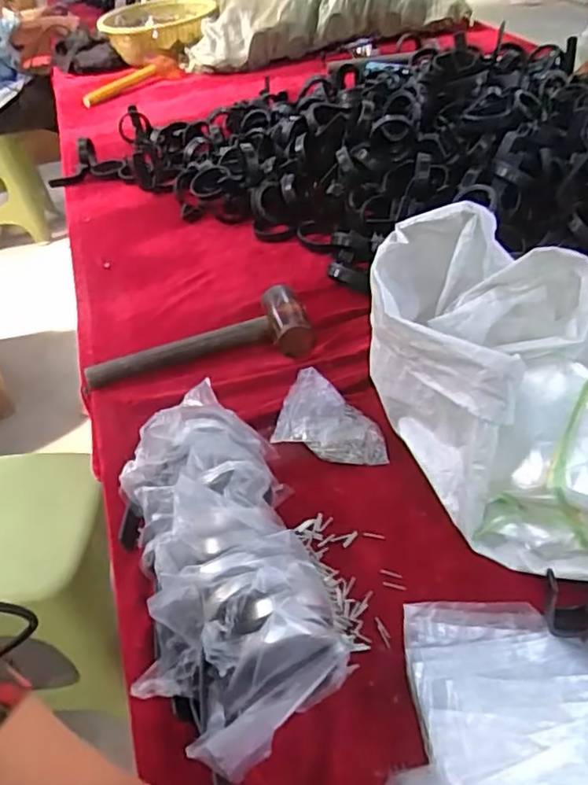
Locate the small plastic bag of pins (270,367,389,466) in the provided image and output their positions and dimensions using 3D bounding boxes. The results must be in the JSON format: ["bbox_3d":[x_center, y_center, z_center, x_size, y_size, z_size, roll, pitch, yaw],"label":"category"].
[{"bbox_3d":[0.048,0.021,0.683,0.126,0.026,0.113,9,45,18],"label":"small plastic bag of pins"}]

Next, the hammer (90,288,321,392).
[{"bbox_3d":[-0.129,-0.073,0.801,0.296,0.047,0.100,-11,42,-4],"label":"hammer"}]

